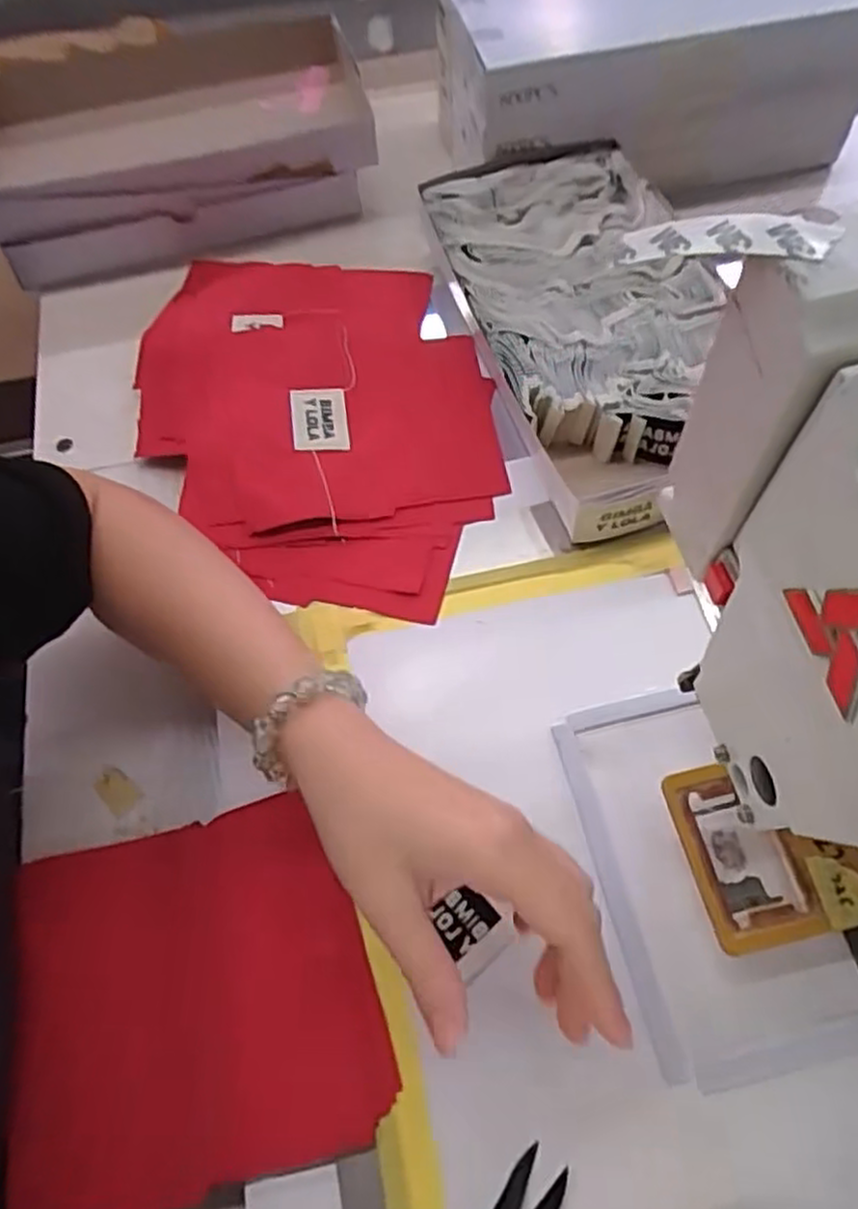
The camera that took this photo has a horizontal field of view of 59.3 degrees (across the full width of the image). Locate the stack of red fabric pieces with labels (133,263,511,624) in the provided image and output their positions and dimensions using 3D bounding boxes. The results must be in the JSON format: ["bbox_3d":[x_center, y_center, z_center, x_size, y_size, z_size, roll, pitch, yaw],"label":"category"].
[{"bbox_3d":[-0.078,-0.123,0.501,0.232,0.033,0.293,-4,63,0],"label":"stack of red fabric pieces with labels"}]

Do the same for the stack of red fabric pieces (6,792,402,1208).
[{"bbox_3d":[-0.110,0.179,0.347,0.164,0.013,0.154,-15,61,0],"label":"stack of red fabric pieces"}]

